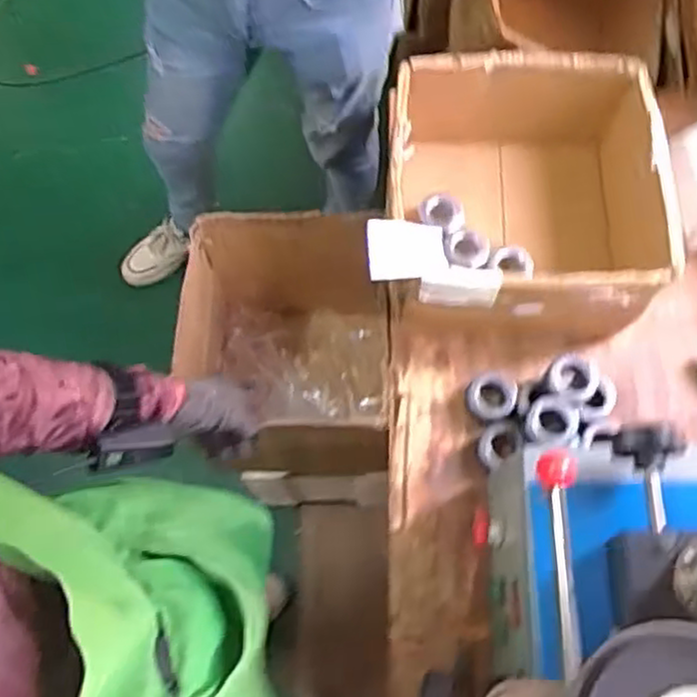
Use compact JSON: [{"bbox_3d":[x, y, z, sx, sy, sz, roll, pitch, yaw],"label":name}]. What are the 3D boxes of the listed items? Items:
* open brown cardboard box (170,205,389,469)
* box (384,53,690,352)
[{"bbox_3d":[-0.095,0.010,1.128,0.290,0.318,0.313,0,68,1],"label":"open brown cardboard box"},{"bbox_3d":[0.231,-0.190,0.947,0.348,0.196,0.337,-4,68,0],"label":"box"}]

